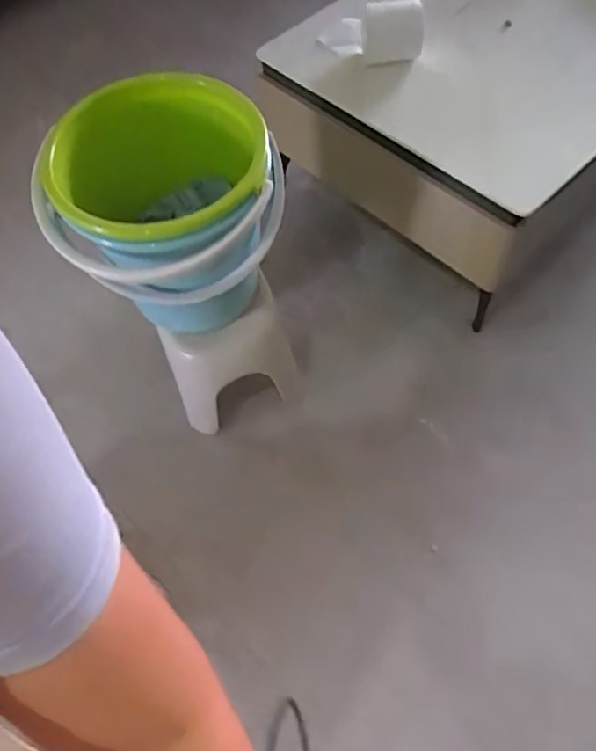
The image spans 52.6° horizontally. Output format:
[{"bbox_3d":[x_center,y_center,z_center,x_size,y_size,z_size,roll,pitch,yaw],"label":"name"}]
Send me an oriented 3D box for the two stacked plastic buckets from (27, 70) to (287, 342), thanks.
[{"bbox_3d":[-0.213,-0.276,1.033,0.371,0.323,0.408,-12,61,-4],"label":"two stacked plastic buckets"}]

